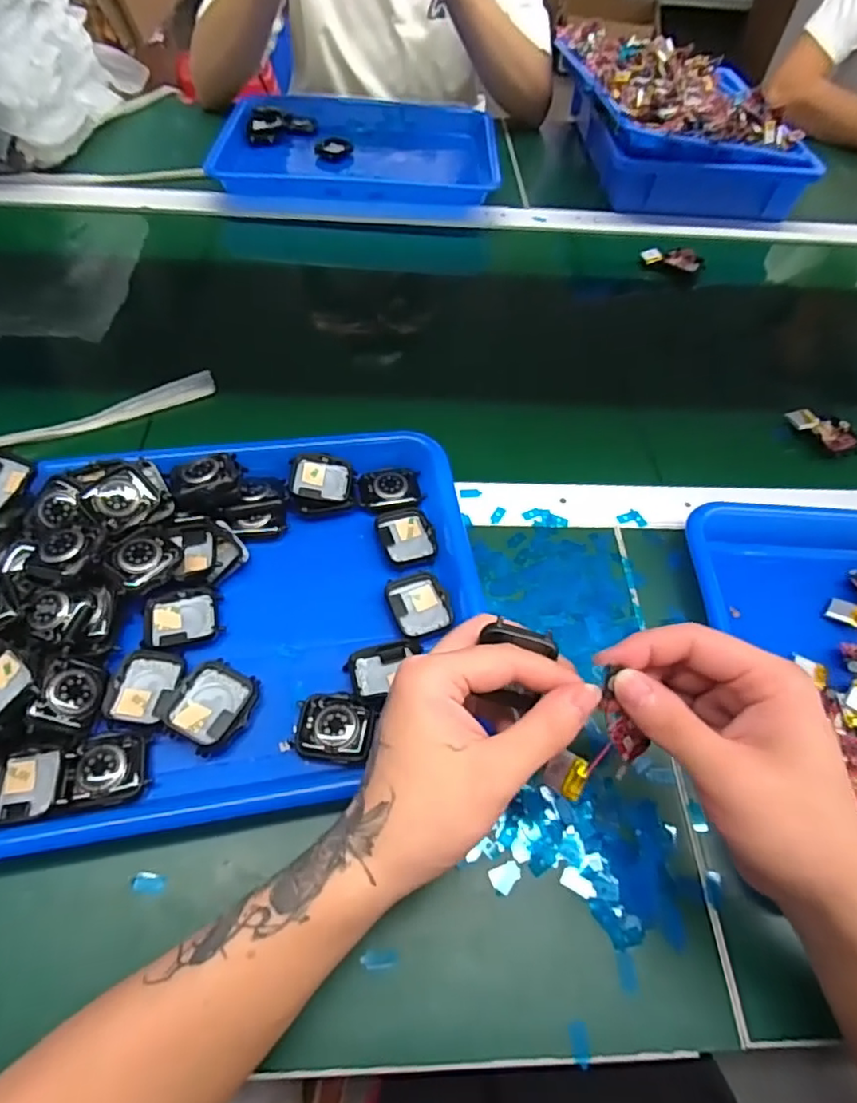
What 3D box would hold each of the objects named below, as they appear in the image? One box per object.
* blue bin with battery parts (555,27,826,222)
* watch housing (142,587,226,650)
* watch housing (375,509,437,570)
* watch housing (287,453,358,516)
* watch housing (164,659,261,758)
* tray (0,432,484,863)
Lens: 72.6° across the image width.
[{"bbox_3d":[0.315,-0.544,0.763,0.261,0.125,0.303,-1,57,-5],"label":"blue bin with battery parts"},{"bbox_3d":[-0.152,0.040,0.362,0.045,0.012,0.038,-9,58,-10],"label":"watch housing"},{"bbox_3d":[-0.015,-0.010,0.412,0.038,0.007,0.047,-13,59,-13],"label":"watch housing"},{"bbox_3d":[-0.078,-0.048,0.426,0.047,0.014,0.044,3,70,-12],"label":"watch housing"},{"bbox_3d":[-0.122,0.089,0.332,0.040,0.018,0.047,24,58,11],"label":"watch housing"},{"bbox_3d":[-0.132,0.034,0.356,0.321,0.047,0.240,-7,58,-9],"label":"tray"}]

